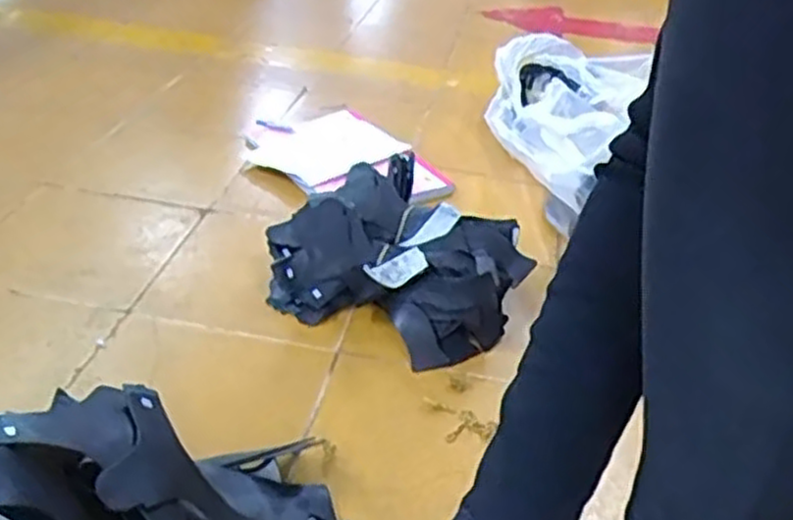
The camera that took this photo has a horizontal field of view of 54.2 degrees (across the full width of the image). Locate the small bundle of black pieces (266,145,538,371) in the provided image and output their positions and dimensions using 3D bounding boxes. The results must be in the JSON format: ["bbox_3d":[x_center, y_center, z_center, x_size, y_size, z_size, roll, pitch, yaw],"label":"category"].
[{"bbox_3d":[0.010,0.000,0.767,0.227,0.084,0.198,25,38,28],"label":"small bundle of black pieces"}]

